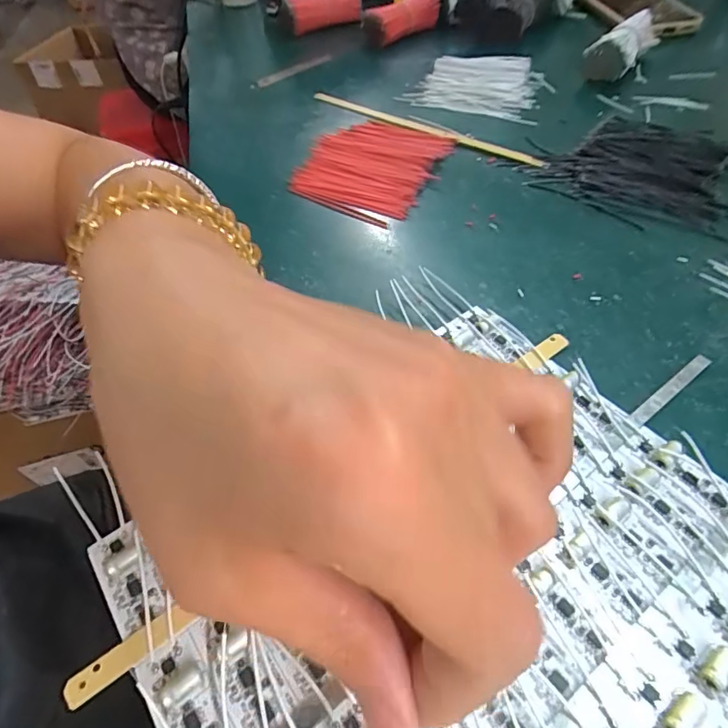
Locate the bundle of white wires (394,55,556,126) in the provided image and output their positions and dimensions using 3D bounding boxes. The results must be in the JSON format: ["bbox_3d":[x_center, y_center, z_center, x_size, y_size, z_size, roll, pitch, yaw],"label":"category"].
[{"bbox_3d":[0.090,-0.219,0.382,0.102,0.022,0.069,19,54,19],"label":"bundle of white wires"}]

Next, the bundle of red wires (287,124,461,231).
[{"bbox_3d":[0.003,-0.138,0.330,0.090,0.007,0.106,16,53,16],"label":"bundle of red wires"}]

